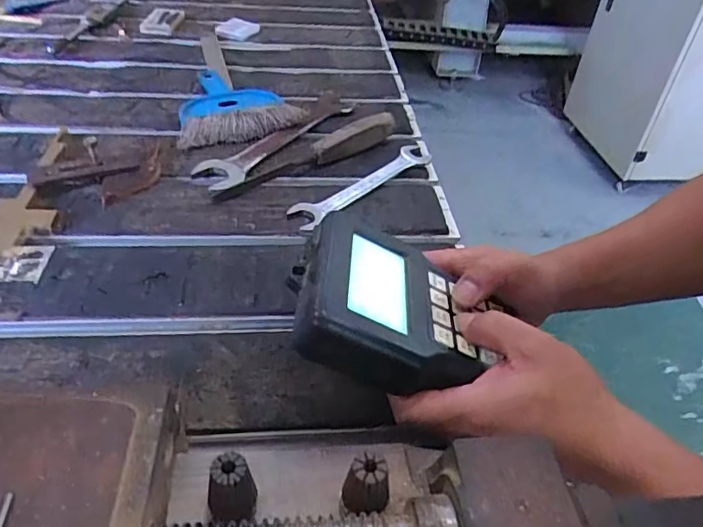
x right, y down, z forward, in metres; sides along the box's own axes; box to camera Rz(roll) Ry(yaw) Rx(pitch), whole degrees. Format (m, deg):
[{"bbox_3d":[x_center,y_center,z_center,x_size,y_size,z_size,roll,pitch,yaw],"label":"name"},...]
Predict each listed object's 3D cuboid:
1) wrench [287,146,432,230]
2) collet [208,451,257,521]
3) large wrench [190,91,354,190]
[{"bbox_3d":[0.015,-0.082,0.554,0.032,0.012,0.193,34,48,29],"label":"wrench"},{"bbox_3d":[-0.049,0.092,0.222,0.019,0.026,0.015,-1,41,-7],"label":"collet"},{"bbox_3d":[-0.076,-0.151,0.625,0.057,0.013,0.266,25,44,21],"label":"large wrench"}]

